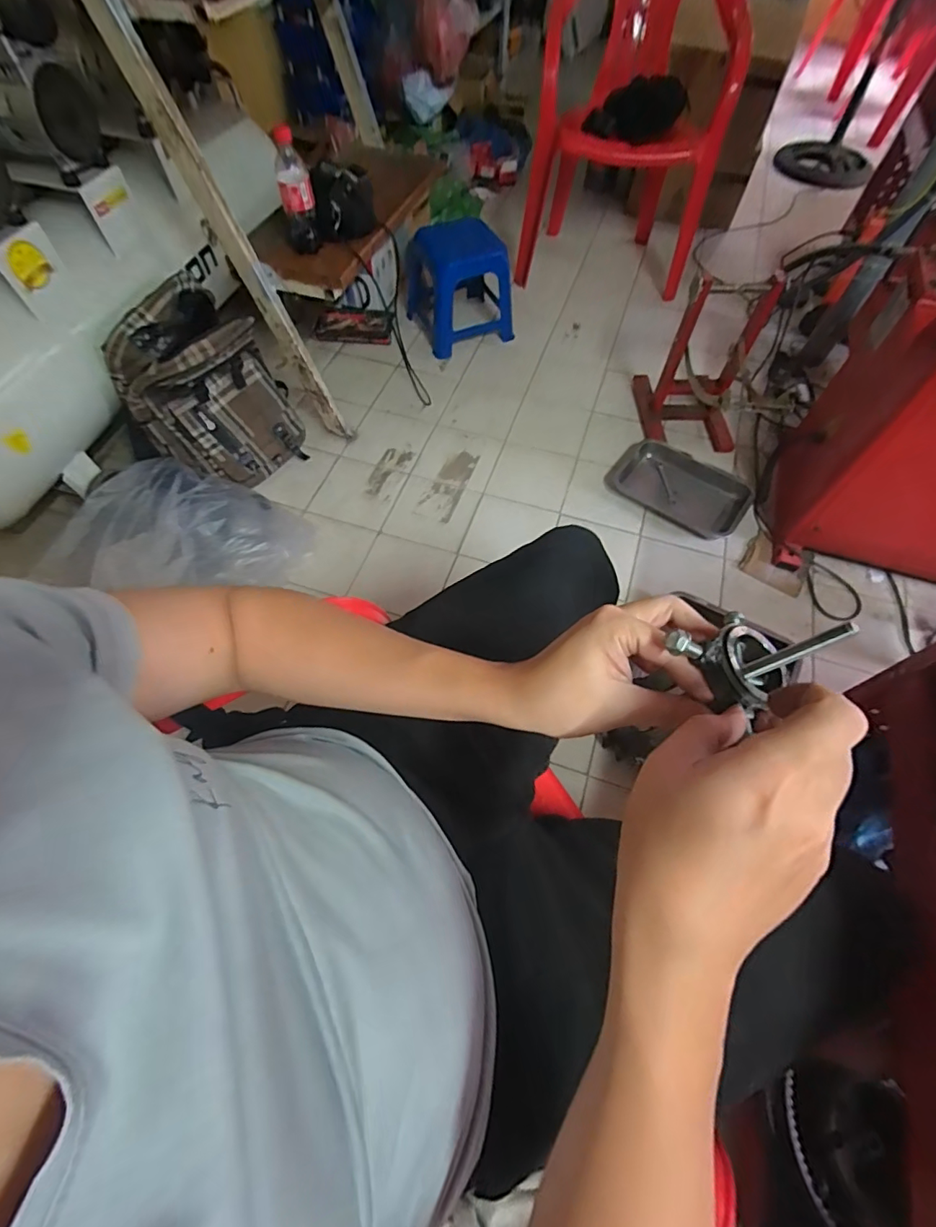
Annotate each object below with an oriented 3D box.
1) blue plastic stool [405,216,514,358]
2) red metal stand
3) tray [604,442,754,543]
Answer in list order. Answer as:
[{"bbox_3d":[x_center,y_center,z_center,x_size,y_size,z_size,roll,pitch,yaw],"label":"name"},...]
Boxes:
[{"bbox_3d":[-0.028,-0.973,1.491,0.248,0.263,0.281,-22,64,-12],"label":"blue plastic stool"},{"bbox_3d":[0.576,-0.607,1.217,0.248,0.347,0.259,8,61,3],"label":"red metal stand"},{"bbox_3d":[0.526,-0.319,1.256,0.323,0.040,0.210,35,66,17],"label":"tray"}]

